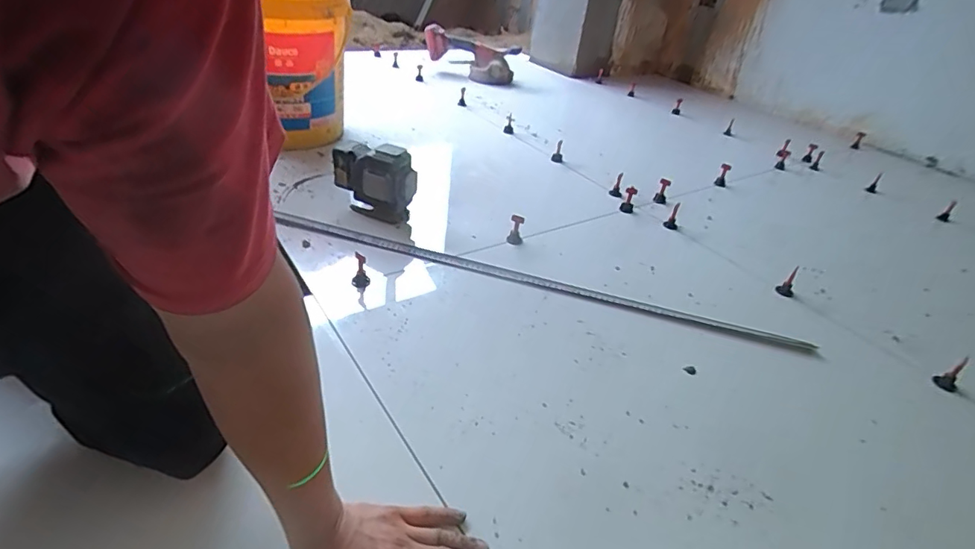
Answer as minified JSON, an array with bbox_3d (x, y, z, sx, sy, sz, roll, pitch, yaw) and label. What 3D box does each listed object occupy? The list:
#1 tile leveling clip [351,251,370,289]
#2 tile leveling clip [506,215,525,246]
[{"bbox_3d":[-0.206,-0.010,0.814,0.027,0.053,0.033,-4,35,-16],"label":"tile leveling clip"},{"bbox_3d":[0.056,-0.090,0.986,0.029,0.056,0.031,7,34,0],"label":"tile leveling clip"}]

